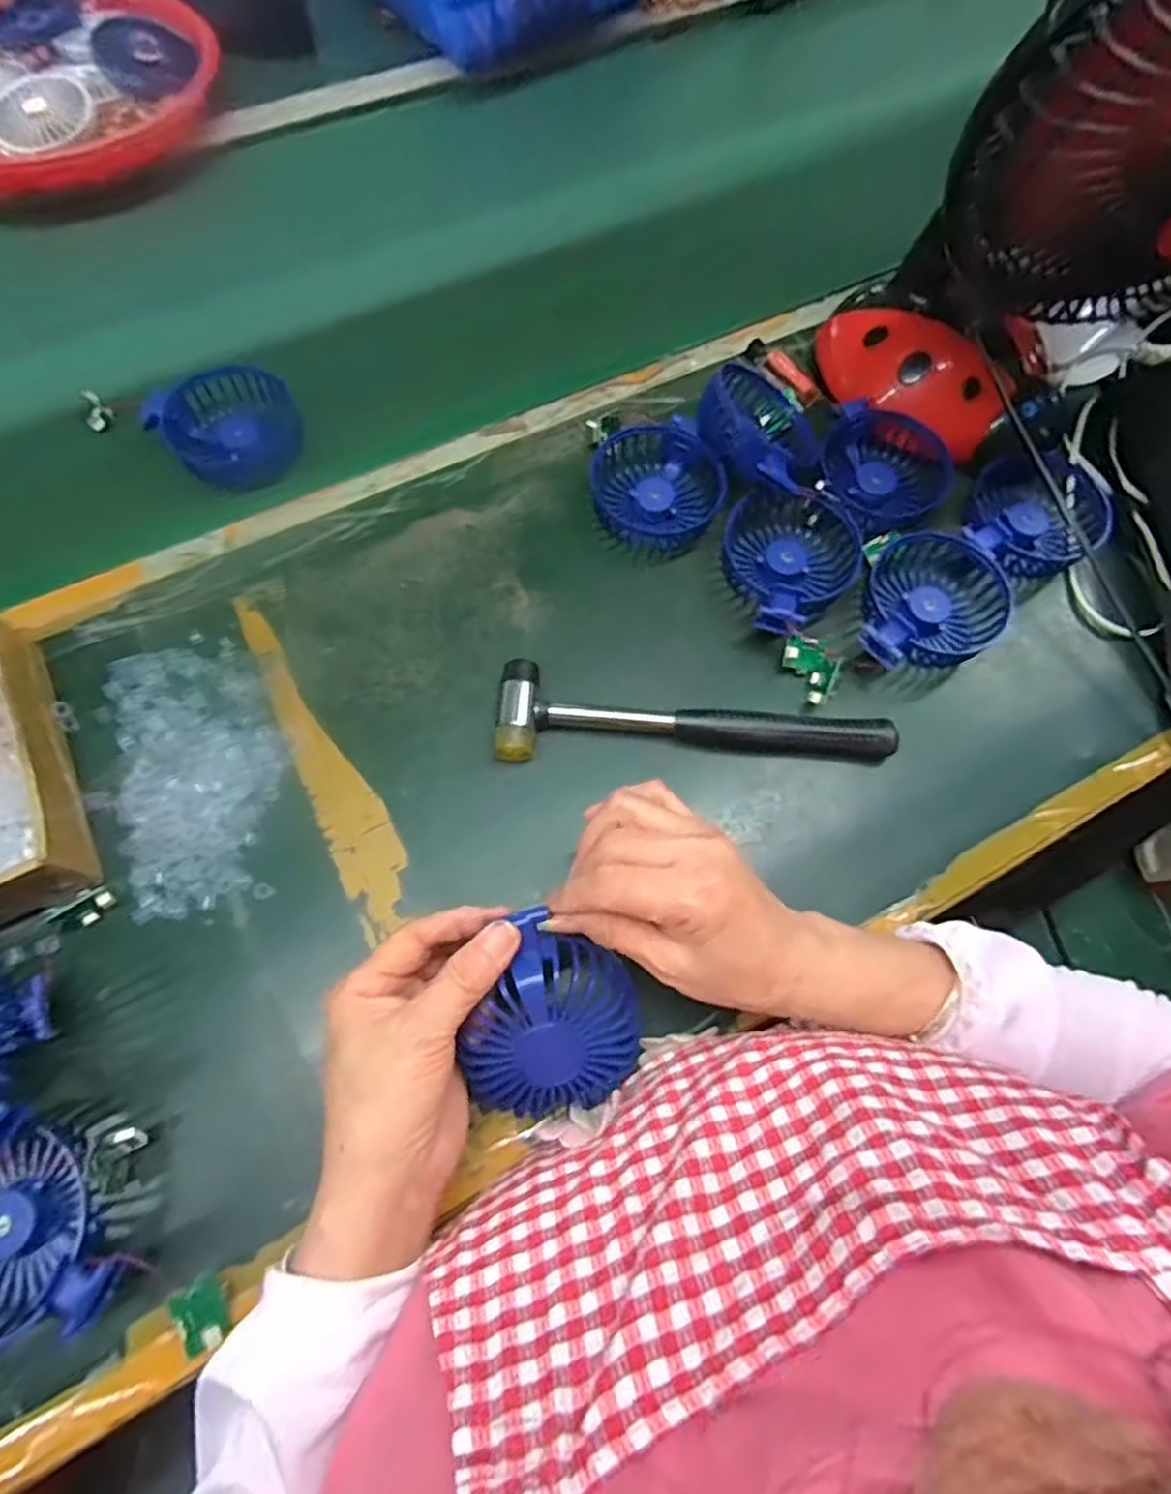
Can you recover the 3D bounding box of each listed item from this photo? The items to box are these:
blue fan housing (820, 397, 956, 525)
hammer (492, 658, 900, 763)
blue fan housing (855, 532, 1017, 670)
[{"bbox_3d":[0.217,-0.206,0.512,0.080,0.034,0.091,-33,73,-14],"label":"blue fan housing"},{"bbox_3d":[0.067,-0.019,0.447,0.240,0.025,0.060,1,68,-2],"label":"hammer"},{"bbox_3d":[0.227,-0.093,0.485,0.109,0.036,0.093,-36,74,-15],"label":"blue fan housing"}]

